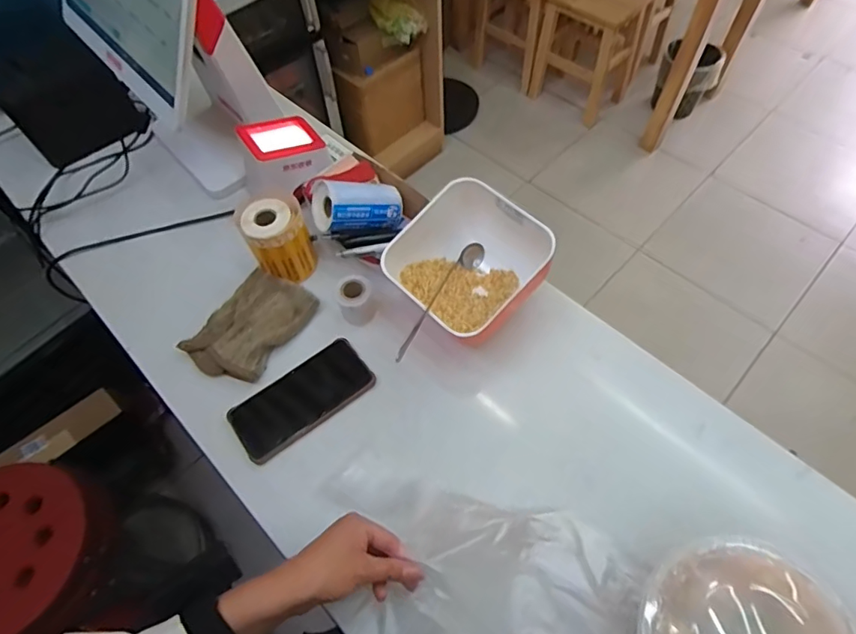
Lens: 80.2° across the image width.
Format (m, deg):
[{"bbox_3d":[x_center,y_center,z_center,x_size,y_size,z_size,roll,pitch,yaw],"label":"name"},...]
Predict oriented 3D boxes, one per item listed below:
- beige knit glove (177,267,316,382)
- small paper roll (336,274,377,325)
[{"bbox_3d":[-0.231,0.009,0.654,0.104,0.028,0.147,28,64,18],"label":"beige knit glove"},{"bbox_3d":[-0.091,-0.024,0.652,0.044,0.059,0.042,-1,59,2],"label":"small paper roll"}]

